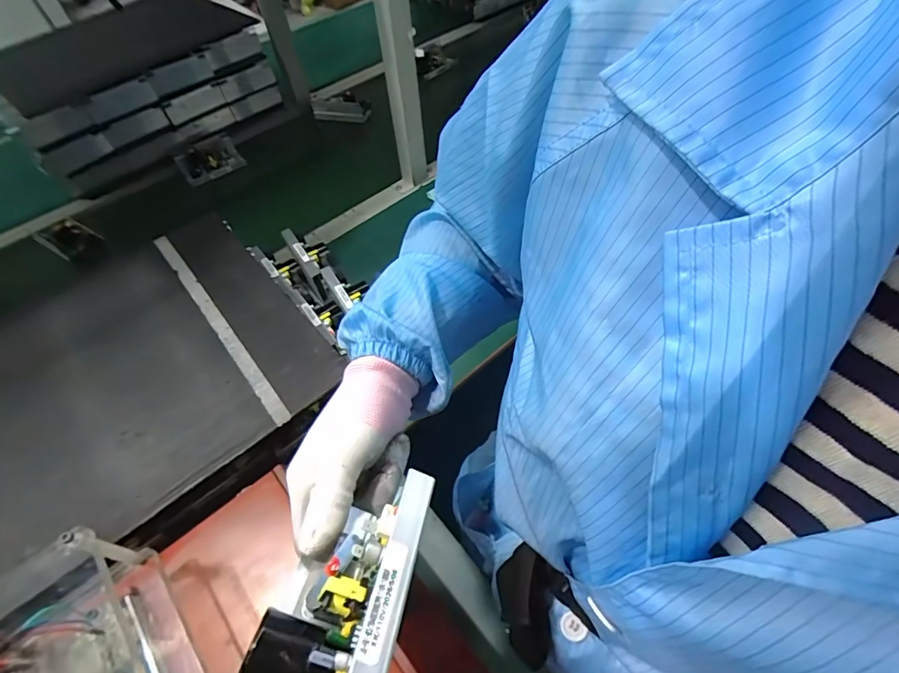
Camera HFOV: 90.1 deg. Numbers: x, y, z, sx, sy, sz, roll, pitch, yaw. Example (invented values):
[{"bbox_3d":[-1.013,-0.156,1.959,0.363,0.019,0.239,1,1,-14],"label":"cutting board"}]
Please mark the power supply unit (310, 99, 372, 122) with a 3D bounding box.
[{"bbox_3d":[-0.270,-0.572,1.129,0.147,0.039,0.047,9,56,10],"label":"power supply unit"}]

